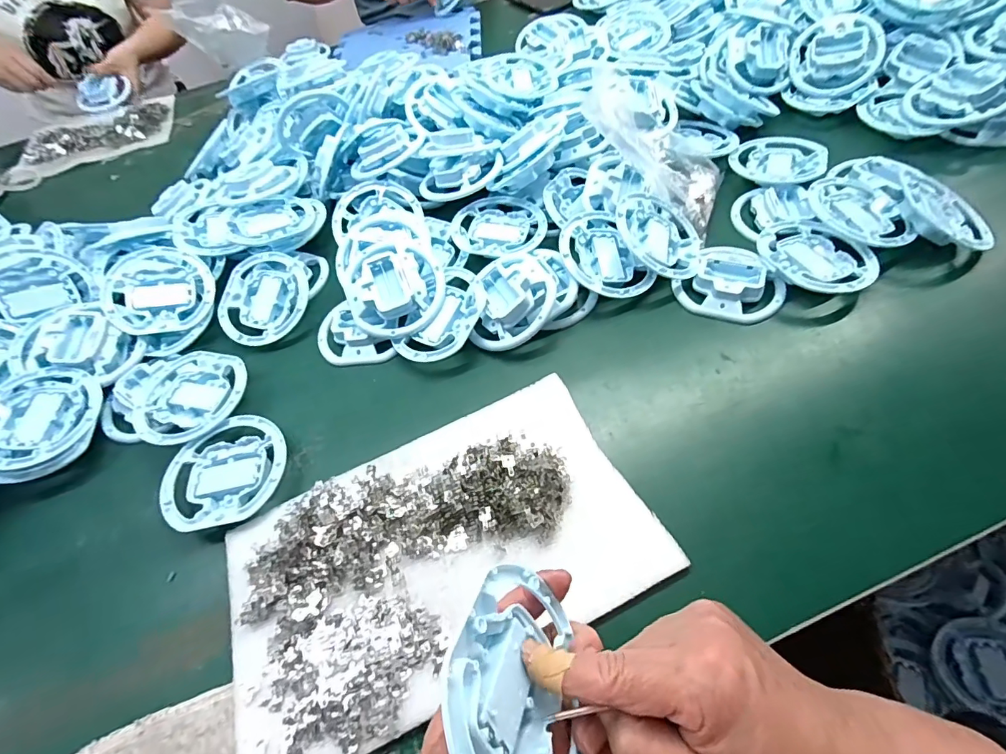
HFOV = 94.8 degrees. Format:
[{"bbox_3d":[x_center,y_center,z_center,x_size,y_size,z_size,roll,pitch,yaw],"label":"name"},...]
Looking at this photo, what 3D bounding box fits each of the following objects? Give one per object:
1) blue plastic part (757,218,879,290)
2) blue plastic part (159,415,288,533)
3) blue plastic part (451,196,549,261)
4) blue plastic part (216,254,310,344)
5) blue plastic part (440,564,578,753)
[{"bbox_3d":[0.304,-0.115,0.454,0.103,0.022,0.082,34,68,27],"label":"blue plastic part"},{"bbox_3d":[-0.240,0.083,0.403,0.106,0.024,0.096,-12,56,1],"label":"blue plastic part"},{"bbox_3d":[-0.003,-0.171,0.519,0.107,0.017,0.097,19,61,20],"label":"blue plastic part"},{"bbox_3d":[-0.259,-0.085,0.506,0.105,0.016,0.104,3,77,12],"label":"blue plastic part"},{"bbox_3d":[0.007,0.147,0.221,0.015,0.091,0.100,-28,11,26],"label":"blue plastic part"}]

